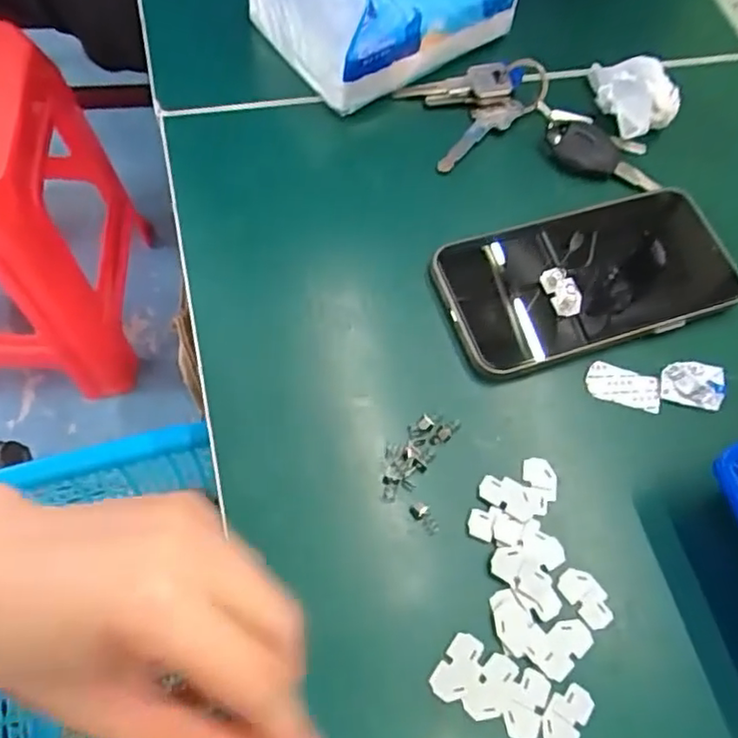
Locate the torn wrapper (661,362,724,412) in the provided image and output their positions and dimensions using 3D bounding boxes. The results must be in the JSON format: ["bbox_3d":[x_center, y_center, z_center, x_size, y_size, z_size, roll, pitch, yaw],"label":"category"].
[{"bbox_3d":[0.163,0.008,0.323,0.031,0.010,0.019,11,66,-2],"label":"torn wrapper"}]

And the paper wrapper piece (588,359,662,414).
[{"bbox_3d":[0.129,0.009,0.324,0.038,0.005,0.020,14,66,-1],"label":"paper wrapper piece"}]

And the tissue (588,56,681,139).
[{"bbox_3d":[0.162,-0.170,0.381,0.045,0.030,0.058,-3,67,-8],"label":"tissue"}]

